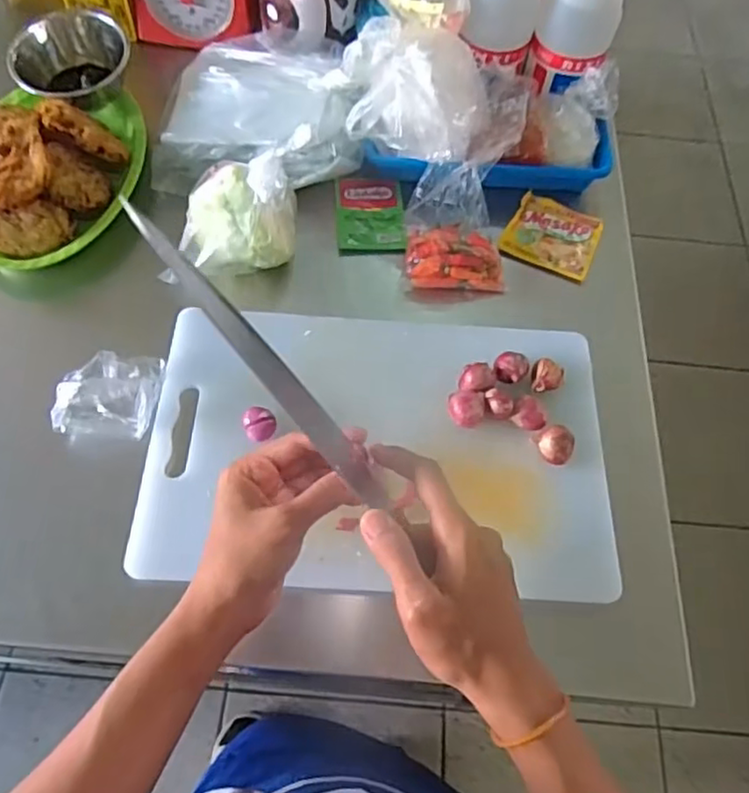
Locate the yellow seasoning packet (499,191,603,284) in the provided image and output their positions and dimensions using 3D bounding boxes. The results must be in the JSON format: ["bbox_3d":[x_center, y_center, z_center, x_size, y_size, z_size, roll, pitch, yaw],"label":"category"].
[{"bbox_3d":[0.174,-0.156,0.627,0.083,0.015,0.078,27,64,10],"label":"yellow seasoning packet"}]

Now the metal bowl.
[{"bbox_3d":[-0.294,-0.325,0.630,0.093,0.064,0.101,38,67,15],"label":"metal bowl"}]

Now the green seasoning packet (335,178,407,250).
[{"bbox_3d":[-0.004,-0.177,0.628,0.063,0.016,0.101,-2,63,-4],"label":"green seasoning packet"}]

